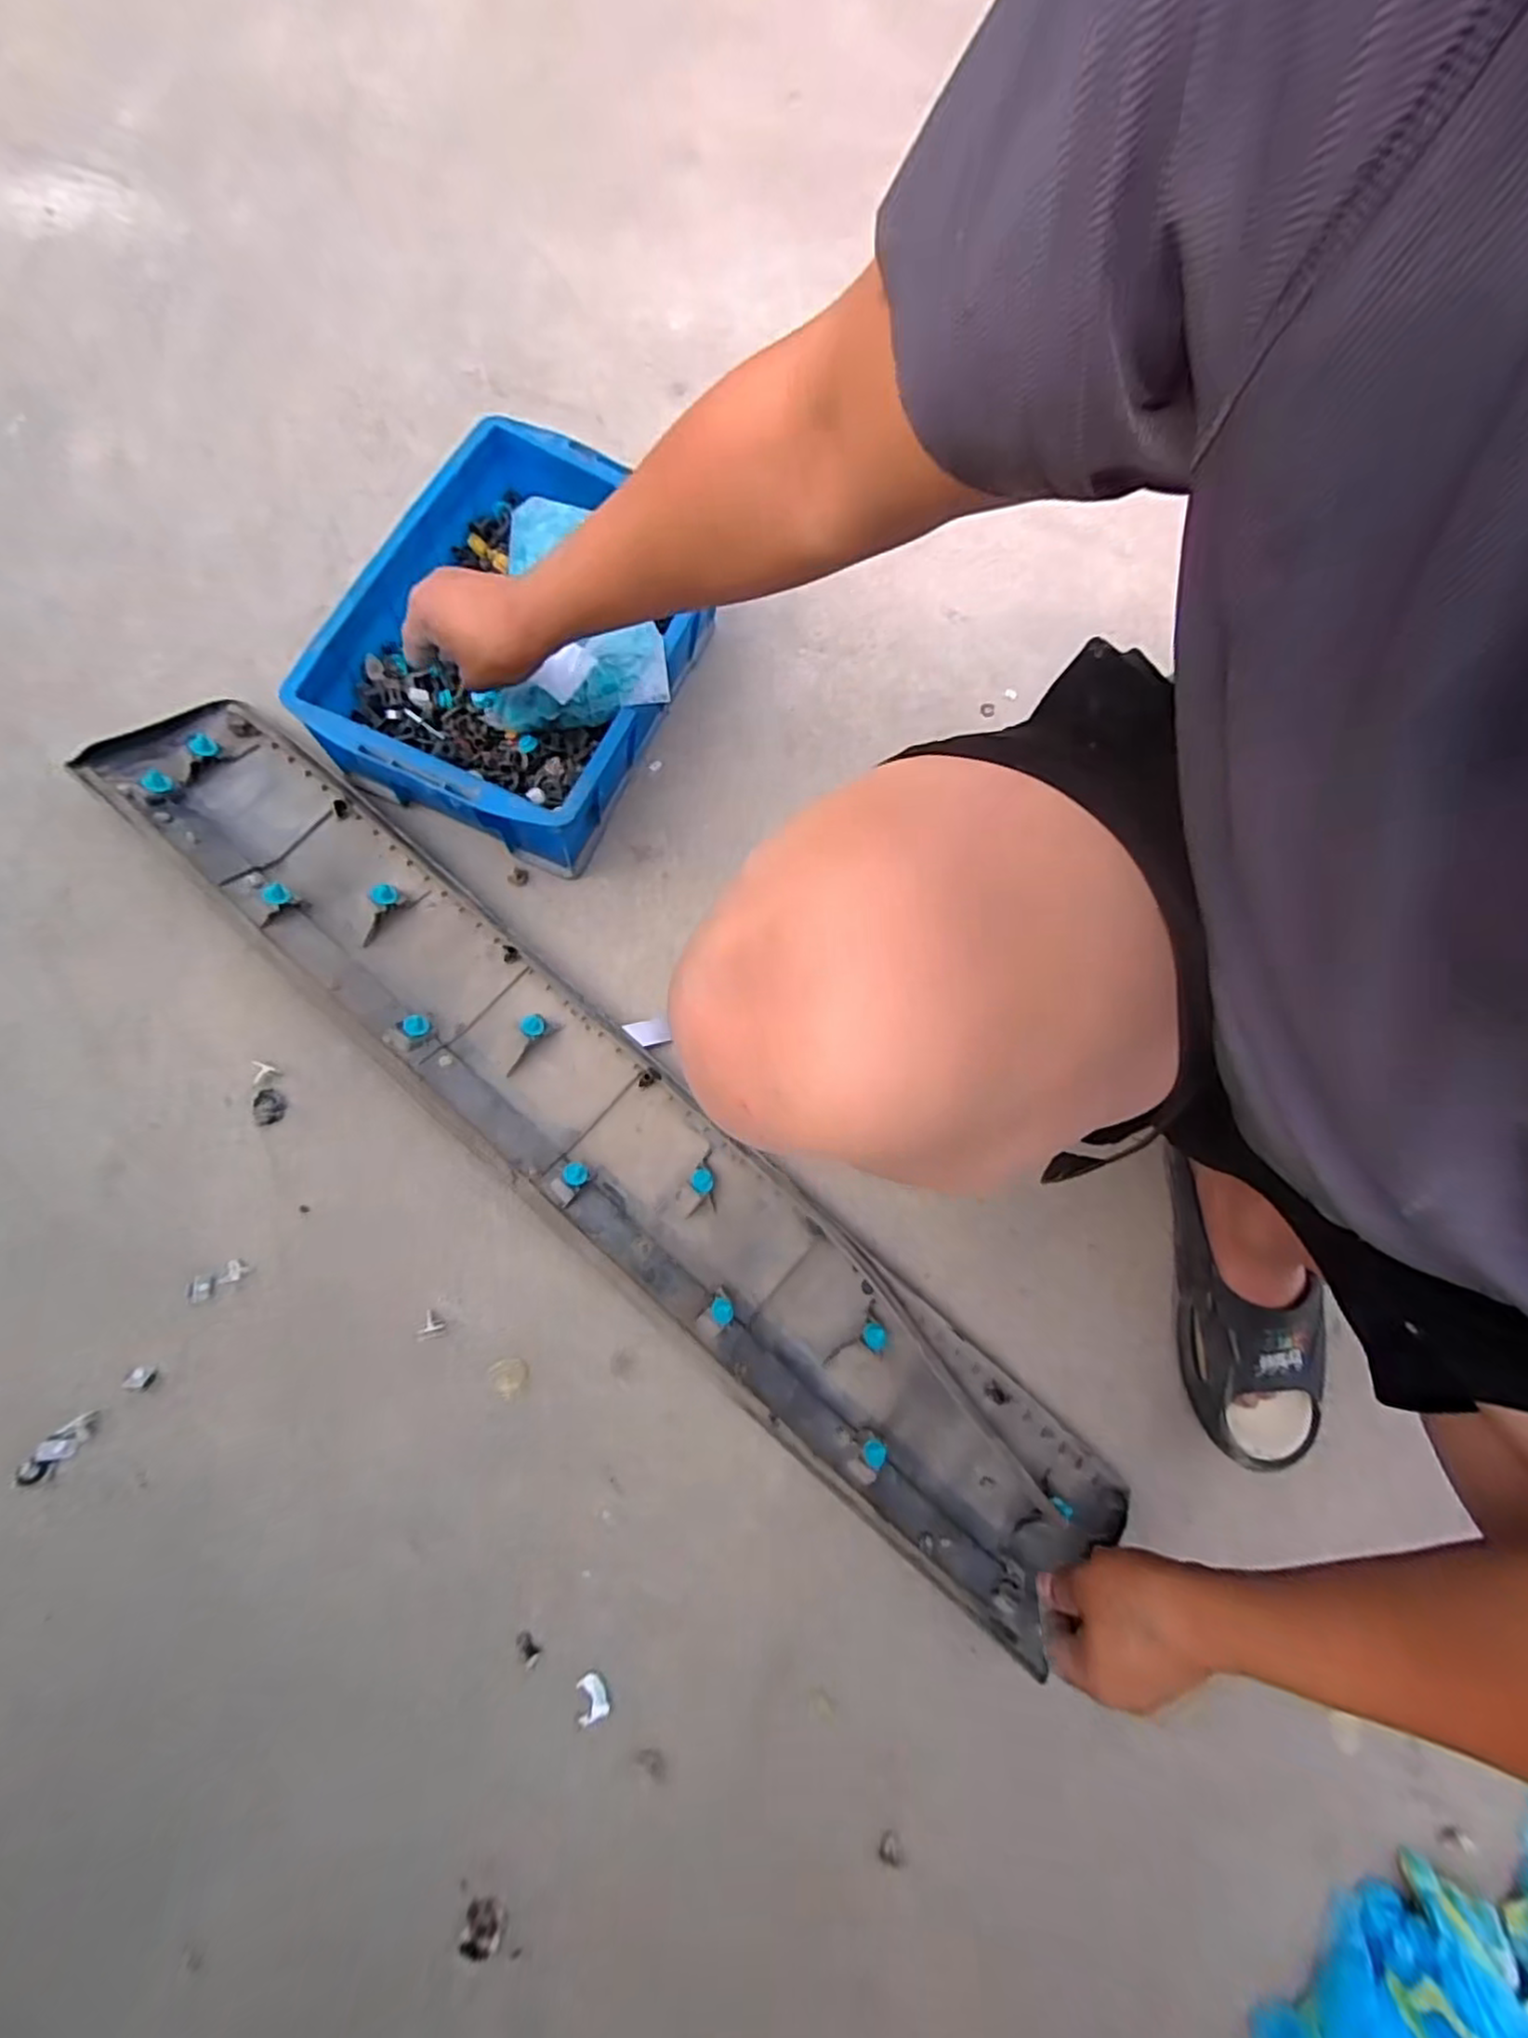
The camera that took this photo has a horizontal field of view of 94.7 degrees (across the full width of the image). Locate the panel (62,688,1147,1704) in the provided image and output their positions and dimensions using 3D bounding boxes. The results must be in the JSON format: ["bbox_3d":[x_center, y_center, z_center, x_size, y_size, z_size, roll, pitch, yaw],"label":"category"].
[{"bbox_3d":[-0.125,0.100,0.567,0.992,0.040,0.148,42,75,2],"label":"panel"}]

